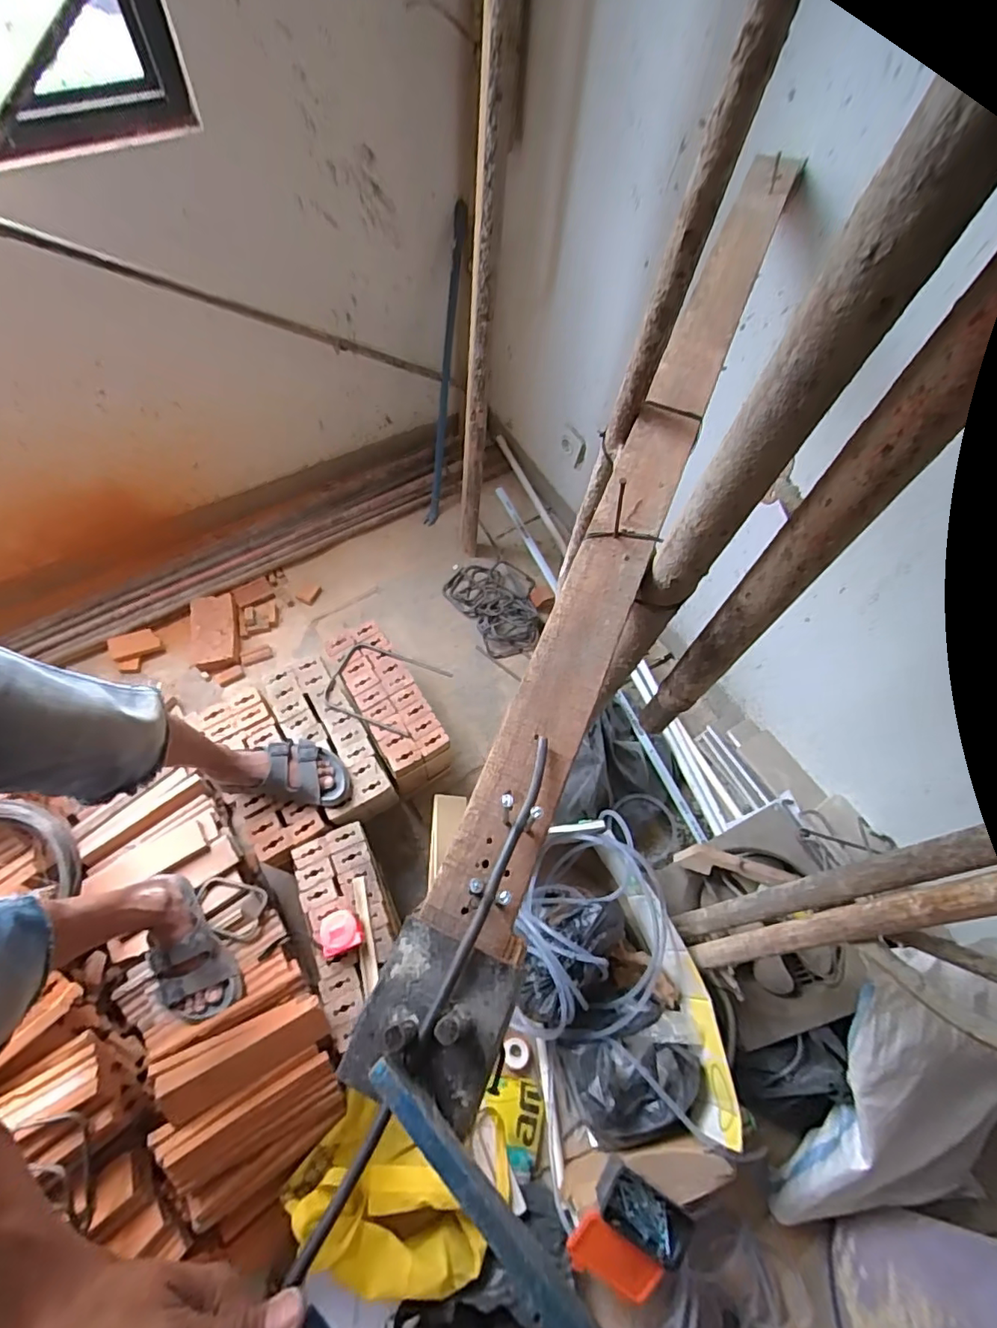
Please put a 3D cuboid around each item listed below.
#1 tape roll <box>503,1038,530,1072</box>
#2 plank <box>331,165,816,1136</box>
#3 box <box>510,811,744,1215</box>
[{"bbox_3d":[0.036,0.769,1.090,0.050,0.021,0.053,2,65,-3],"label":"tape roll"},{"bbox_3d":[0.142,-0.198,0.517,0.077,0.038,0.956,22,65,6],"label":"plank"},{"bbox_3d":[0.186,0.615,1.048,0.327,0.228,0.549,-17,67,-12],"label":"box"}]

